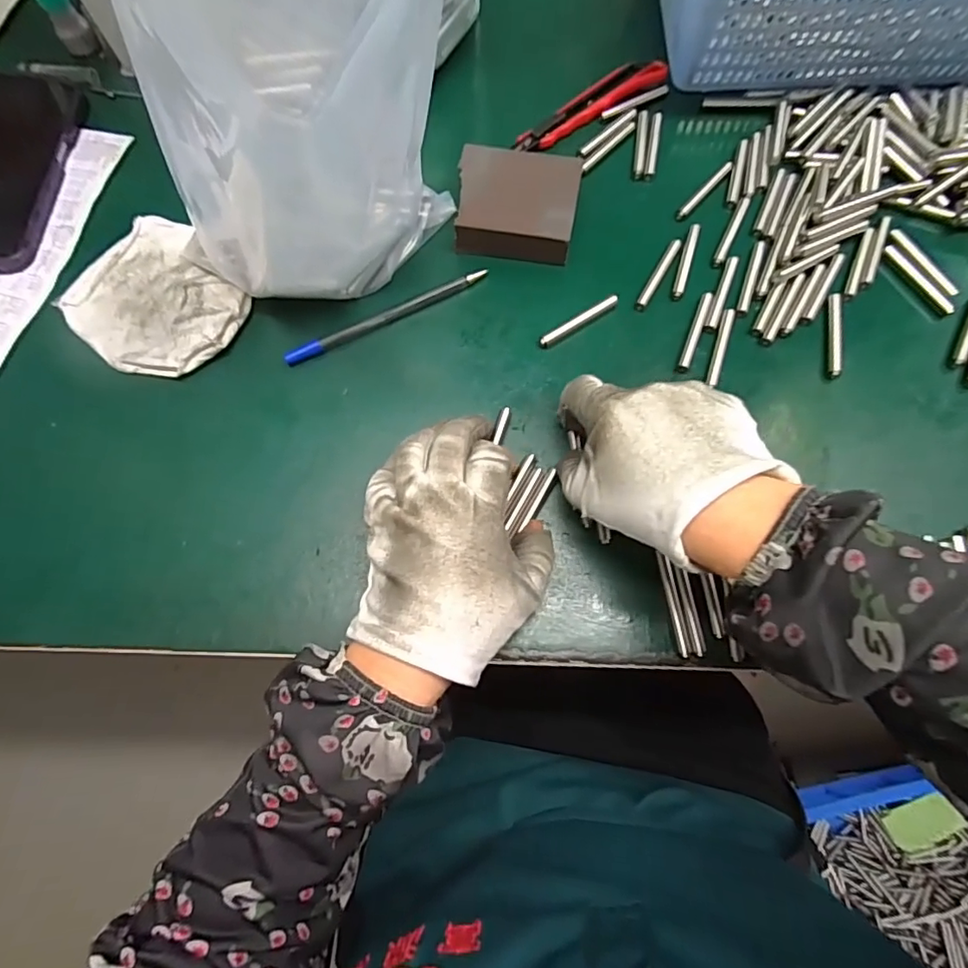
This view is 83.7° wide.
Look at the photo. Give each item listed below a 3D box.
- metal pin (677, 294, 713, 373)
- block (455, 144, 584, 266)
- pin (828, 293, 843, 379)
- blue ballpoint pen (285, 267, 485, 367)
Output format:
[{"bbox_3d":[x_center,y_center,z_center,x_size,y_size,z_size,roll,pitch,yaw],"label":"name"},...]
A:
[{"bbox_3d":[0.135,-0.097,0.342,0.008,0.004,0.058,20,76,9],"label":"metal pin"},{"bbox_3d":[0.022,-0.186,0.360,0.077,0.022,0.075,9,75,6],"label":"block"},{"bbox_3d":[0.220,-0.094,0.337,0.007,0.004,0.059,9,75,6],"label":"pin"},{"bbox_3d":[-0.064,-0.111,0.353,0.140,0.009,0.011,-28,74,-5],"label":"blue ballpoint pen"}]

